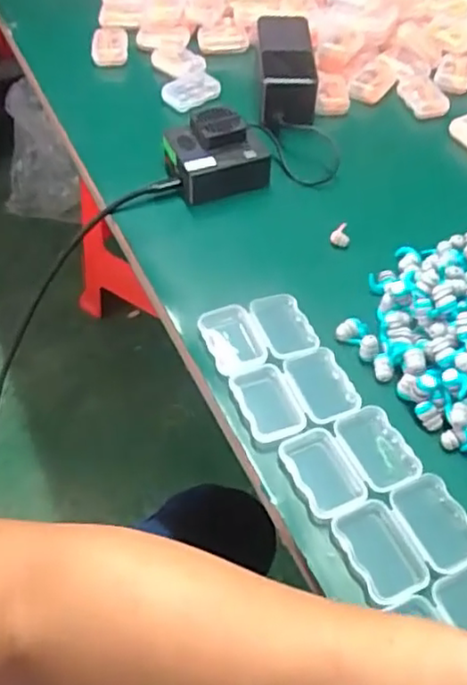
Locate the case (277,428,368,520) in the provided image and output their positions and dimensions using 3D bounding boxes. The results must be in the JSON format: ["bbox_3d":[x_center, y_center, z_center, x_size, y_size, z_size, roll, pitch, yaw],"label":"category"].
[{"bbox_3d":[0.055,0.079,0.388,0.037,0.011,0.056,-20,55,-17],"label":"case"}]

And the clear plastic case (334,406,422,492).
[{"bbox_3d":[0.090,0.069,0.404,0.036,0.016,0.055,-24,56,-13],"label":"clear plastic case"}]

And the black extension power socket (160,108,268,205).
[{"bbox_3d":[-0.015,-0.162,0.552,0.082,0.048,0.065,-11,53,-10],"label":"black extension power socket"}]

